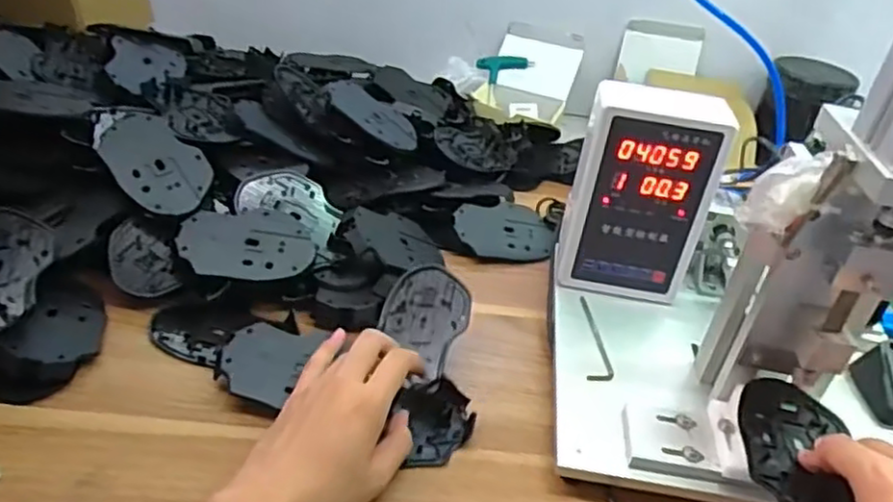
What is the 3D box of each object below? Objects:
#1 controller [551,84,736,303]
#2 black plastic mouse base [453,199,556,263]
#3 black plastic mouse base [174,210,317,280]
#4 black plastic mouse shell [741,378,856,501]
[{"bbox_3d":[0.167,-0.047,0.601,0.113,0.176,0.060,12,35,6],"label":"controller"},{"bbox_3d":[0.054,-0.022,0.719,0.096,0.013,0.071,2,59,-20],"label":"black plastic mouse base"},{"bbox_3d":[-0.169,-0.006,0.590,0.109,0.009,0.068,-4,57,-21],"label":"black plastic mouse base"},{"bbox_3d":[0.225,0.125,0.446,0.063,0.012,0.116,15,34,10],"label":"black plastic mouse shell"}]

